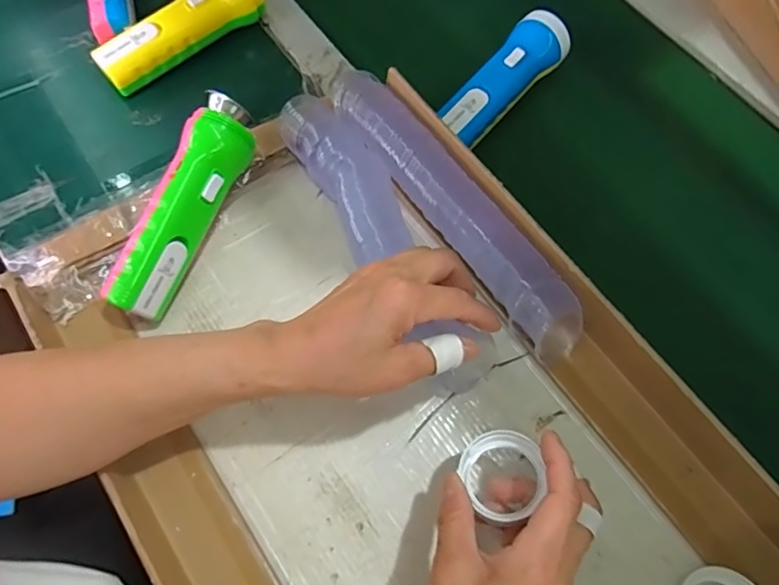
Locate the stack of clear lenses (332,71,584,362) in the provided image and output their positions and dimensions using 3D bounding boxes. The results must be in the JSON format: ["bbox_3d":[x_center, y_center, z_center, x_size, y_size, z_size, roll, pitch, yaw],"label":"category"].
[{"bbox_3d":[0.047,-0.068,0.428,0.044,0.055,0.276,-33,72,-16],"label":"stack of clear lenses"}]

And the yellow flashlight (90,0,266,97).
[{"bbox_3d":[-0.182,-0.239,0.494,0.169,0.050,0.041,-37,73,-17],"label":"yellow flashlight"}]

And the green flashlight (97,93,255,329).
[{"bbox_3d":[-0.151,-0.062,0.404,0.044,0.053,0.170,23,81,7],"label":"green flashlight"}]

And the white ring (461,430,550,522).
[{"bbox_3d":[0.067,0.110,0.328,0.049,0.016,0.053,-9,68,15],"label":"white ring"}]

